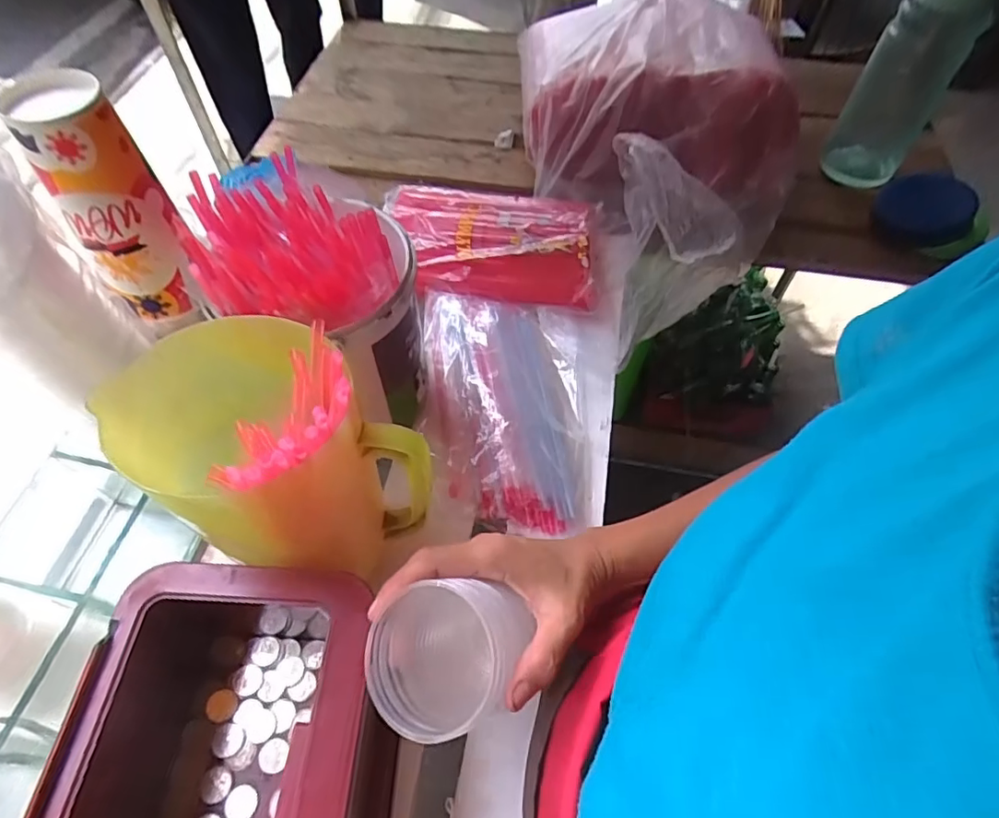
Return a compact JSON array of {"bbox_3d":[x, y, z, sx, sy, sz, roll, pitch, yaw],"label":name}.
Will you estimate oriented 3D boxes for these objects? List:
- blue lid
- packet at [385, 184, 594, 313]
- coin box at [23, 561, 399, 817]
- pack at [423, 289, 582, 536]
[{"bbox_3d":[0.585,-0.276,0.789,0.121,0.022,0.123,-45,47,1],"label":"blue lid"},{"bbox_3d":[-0.015,-0.221,0.718,0.261,0.037,0.194,6,56,0],"label":"packet"},{"bbox_3d":[-0.186,0.244,0.360,0.193,0.115,0.248,7,56,0],"label":"coin box"},{"bbox_3d":[0.004,-0.015,0.592,0.162,0.058,0.280,-2,57,-6],"label":"pack"}]

